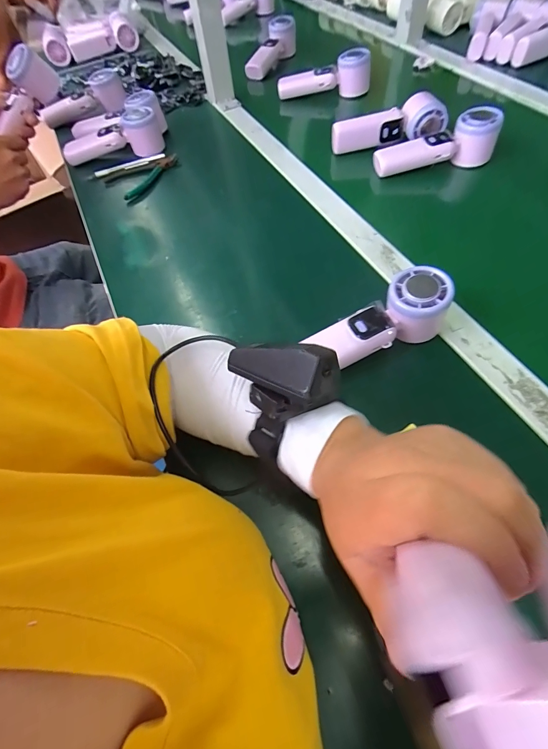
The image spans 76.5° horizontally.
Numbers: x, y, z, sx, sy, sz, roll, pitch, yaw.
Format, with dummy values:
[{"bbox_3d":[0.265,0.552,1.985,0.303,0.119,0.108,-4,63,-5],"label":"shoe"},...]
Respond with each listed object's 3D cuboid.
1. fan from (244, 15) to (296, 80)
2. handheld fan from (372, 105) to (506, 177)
[{"bbox_3d":[-0.007,-0.694,0.752,0.046,0.066,0.144,35,81,19],"label":"fan"},{"bbox_3d":[0.231,-0.327,0.505,0.166,0.059,0.046,-11,59,10],"label":"handheld fan"}]

